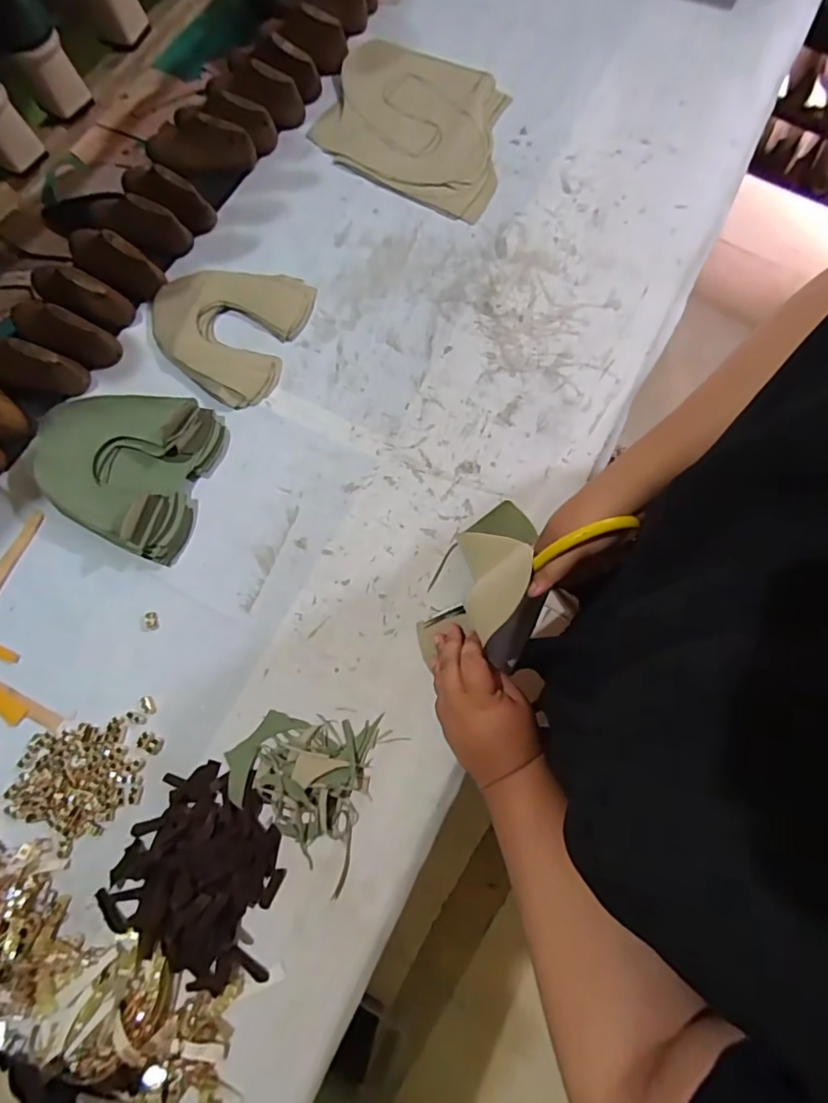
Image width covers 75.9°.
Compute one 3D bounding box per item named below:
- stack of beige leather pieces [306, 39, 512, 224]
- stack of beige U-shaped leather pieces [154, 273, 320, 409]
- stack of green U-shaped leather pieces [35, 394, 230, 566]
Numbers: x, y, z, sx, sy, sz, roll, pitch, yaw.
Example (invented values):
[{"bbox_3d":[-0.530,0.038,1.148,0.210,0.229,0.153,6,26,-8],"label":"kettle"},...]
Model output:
[{"bbox_3d":[0.009,-0.561,0.692,0.253,0.019,0.225,24,77,8],"label":"stack of beige leather pieces"},{"bbox_3d":[-0.224,-0.264,0.618,0.170,0.022,0.171,21,76,7],"label":"stack of beige U-shaped leather pieces"},{"bbox_3d":[-0.309,-0.094,0.565,0.181,0.038,0.172,16,76,6],"label":"stack of green U-shaped leather pieces"}]

